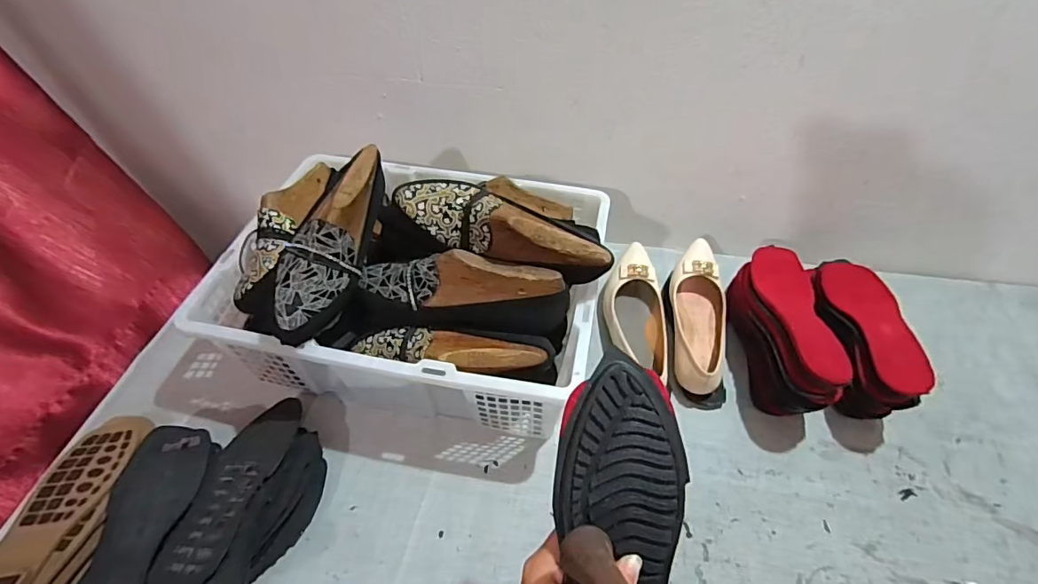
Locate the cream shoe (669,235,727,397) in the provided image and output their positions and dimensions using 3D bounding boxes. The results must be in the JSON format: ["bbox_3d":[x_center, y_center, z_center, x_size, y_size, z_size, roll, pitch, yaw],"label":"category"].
[{"bbox_3d":[0.262,0.040,0.728,0.077,0.076,0.242,7,48,7],"label":"cream shoe"}]

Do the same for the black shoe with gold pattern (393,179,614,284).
[{"bbox_3d":[-0.016,-0.075,0.575,0.253,0.091,0.087,20,49,0],"label":"black shoe with gold pattern"}]

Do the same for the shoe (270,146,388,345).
[{"bbox_3d":[-0.210,-0.058,0.576,0.069,0.102,0.244,12,69,12],"label":"shoe"}]

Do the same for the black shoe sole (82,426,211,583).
[{"bbox_3d":[-0.403,0.246,0.527,0.101,0.025,0.226,-1,49,-1],"label":"black shoe sole"}]

